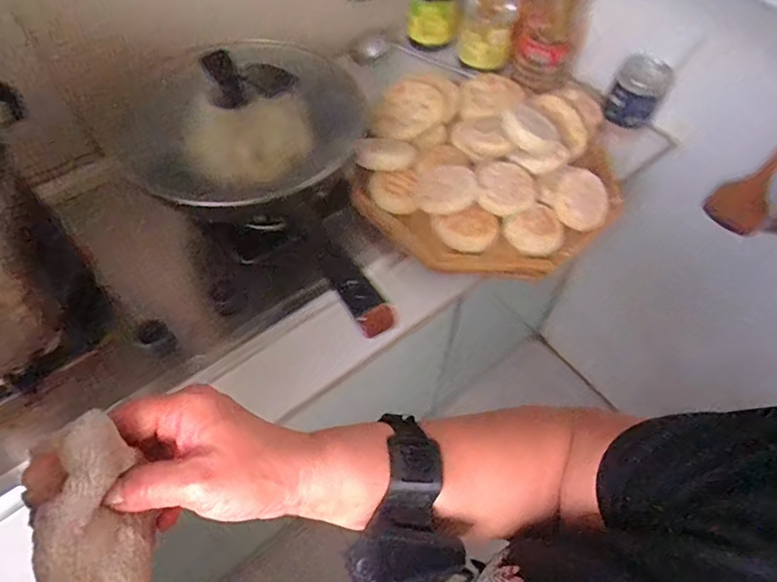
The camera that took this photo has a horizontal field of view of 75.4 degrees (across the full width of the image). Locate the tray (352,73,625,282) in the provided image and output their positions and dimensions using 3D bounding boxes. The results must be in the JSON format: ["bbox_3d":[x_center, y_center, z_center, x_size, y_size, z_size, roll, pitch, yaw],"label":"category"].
[{"bbox_3d":[0.147,-0.199,0.758,0.378,0.098,0.385,39,65,23],"label":"tray"}]

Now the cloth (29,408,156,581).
[{"bbox_3d":[-0.145,0.114,0.247,0.040,0.033,0.102,-8,88,-5],"label":"cloth"}]

